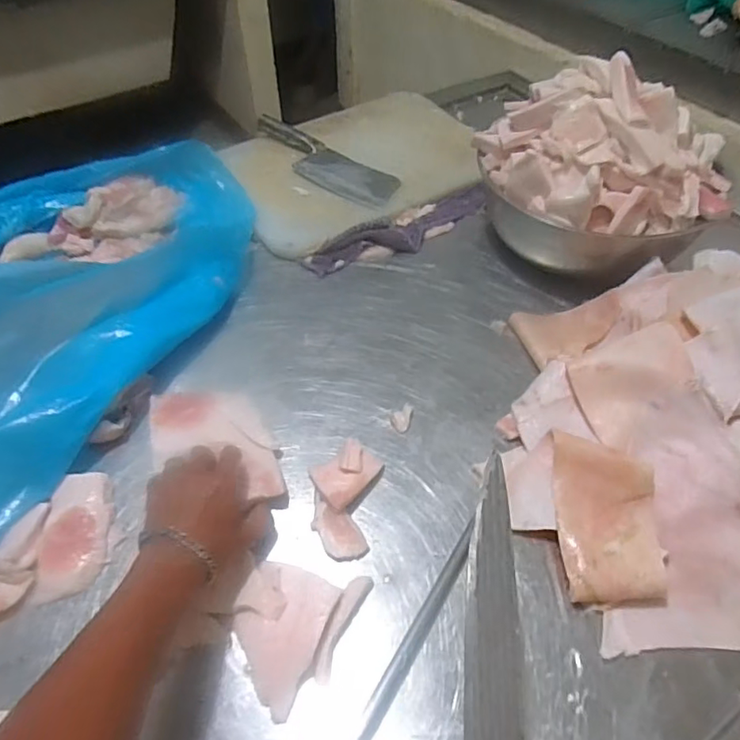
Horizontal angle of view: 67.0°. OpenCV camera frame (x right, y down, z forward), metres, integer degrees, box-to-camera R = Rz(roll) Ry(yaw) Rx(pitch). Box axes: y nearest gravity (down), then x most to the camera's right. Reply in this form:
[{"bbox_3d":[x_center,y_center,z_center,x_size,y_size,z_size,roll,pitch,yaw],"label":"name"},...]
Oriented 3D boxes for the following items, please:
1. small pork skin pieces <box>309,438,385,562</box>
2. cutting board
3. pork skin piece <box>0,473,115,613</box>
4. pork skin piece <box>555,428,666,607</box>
[{"bbox_3d":[-0.028,0.127,0.563,0.068,0.024,0.115,7,51,7],"label":"small pork skin pieces"},{"bbox_3d":[-0.026,-0.358,0.947,0.438,0.025,0.305,-27,61,-20],"label":"cutting board"},{"bbox_3d":[-0.304,0.177,0.526,0.090,0.026,0.176,21,53,17],"label":"pork skin piece"},{"bbox_3d":[0.227,0.139,0.536,0.093,0.033,0.155,3,50,3],"label":"pork skin piece"}]

